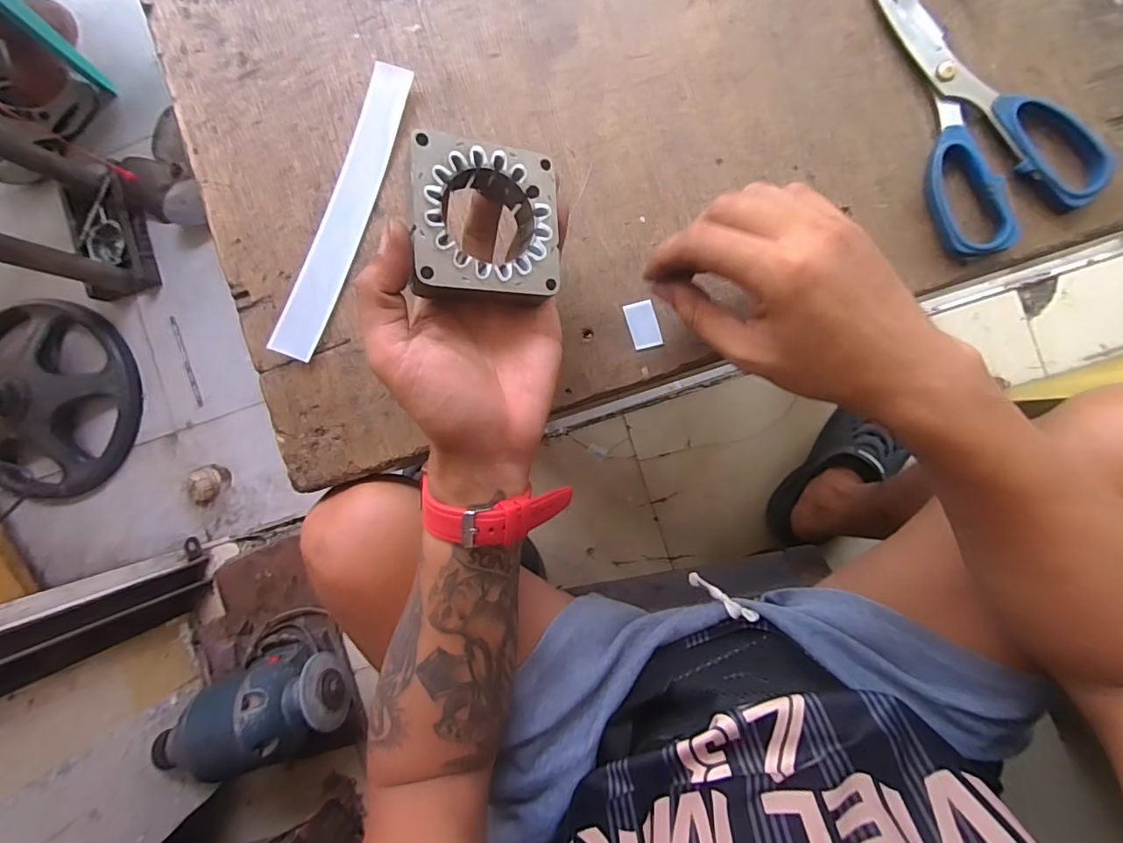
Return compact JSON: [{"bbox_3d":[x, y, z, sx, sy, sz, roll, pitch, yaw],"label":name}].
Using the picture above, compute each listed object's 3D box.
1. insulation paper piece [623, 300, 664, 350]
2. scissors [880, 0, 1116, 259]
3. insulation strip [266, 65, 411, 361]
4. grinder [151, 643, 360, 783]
[{"bbox_3d":[0.053,-0.062,0.330,0.018,0.004,0.030,-17,94,11],"label":"insulation paper piece"},{"bbox_3d":[0.250,-0.189,0.300,0.088,0.014,0.172,-16,89,6],"label":"scissors"},{"bbox_3d":[-0.146,-0.139,0.346,0.032,0.006,0.202,22,91,5],"label":"insulation strip"},{"bbox_3d":[-0.475,0.445,0.778,0.311,0.166,0.134,-23,89,6],"label":"grinder"}]

